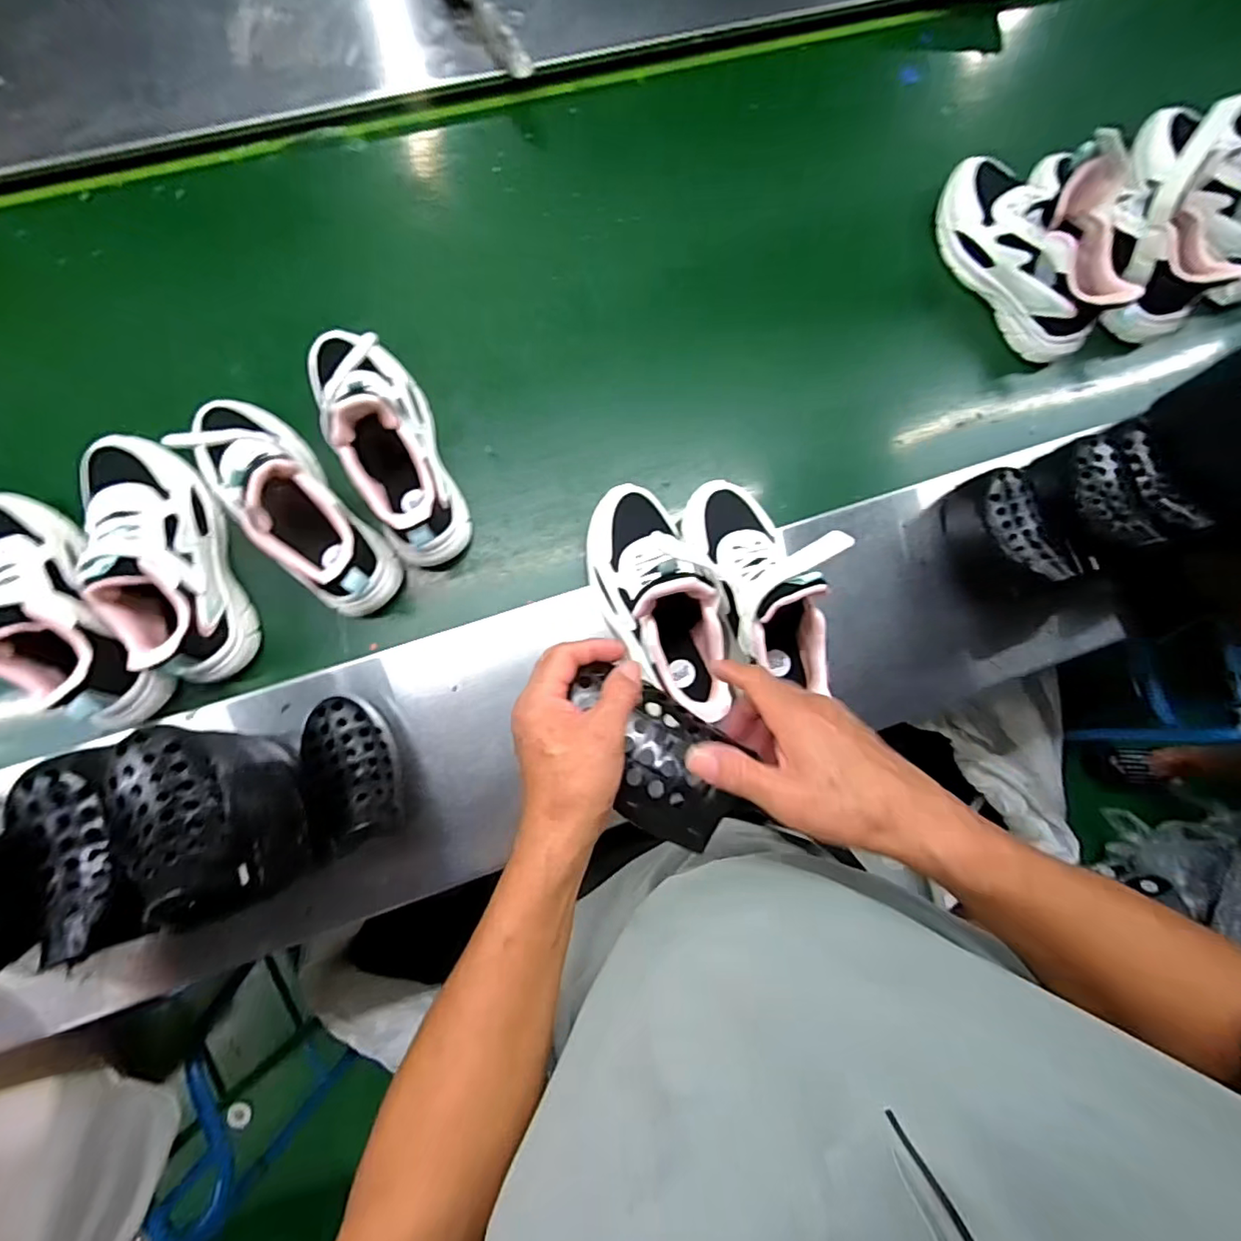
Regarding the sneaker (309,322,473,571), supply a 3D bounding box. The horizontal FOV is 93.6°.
[{"bbox_3d":[-0.219,-0.173,0.545,0.082,0.131,0.237,-24,88,-7],"label":"sneaker"}]

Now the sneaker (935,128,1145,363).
[{"bbox_3d":[0.459,-0.415,0.637,0.090,0.133,0.240,-31,89,-7],"label":"sneaker"}]

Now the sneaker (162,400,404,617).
[{"bbox_3d":[-0.309,-0.111,0.530,0.088,0.134,0.239,-44,90,-7],"label":"sneaker"}]

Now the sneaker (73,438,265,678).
[{"bbox_3d":[-0.409,-0.066,0.530,0.101,0.110,0.240,-27,88,-7],"label":"sneaker"}]

